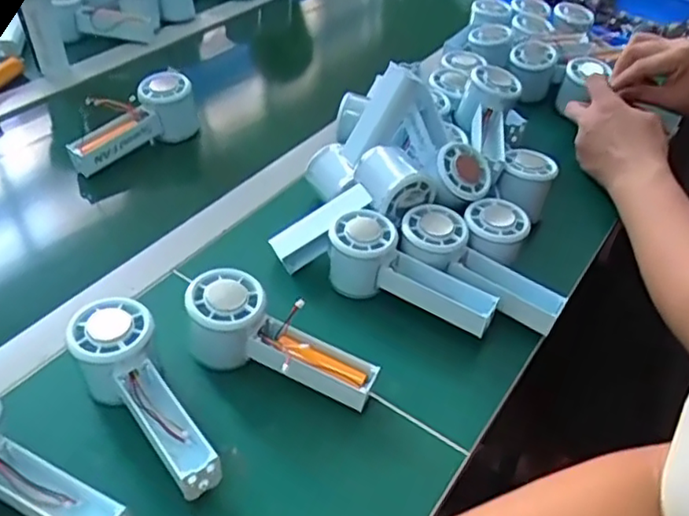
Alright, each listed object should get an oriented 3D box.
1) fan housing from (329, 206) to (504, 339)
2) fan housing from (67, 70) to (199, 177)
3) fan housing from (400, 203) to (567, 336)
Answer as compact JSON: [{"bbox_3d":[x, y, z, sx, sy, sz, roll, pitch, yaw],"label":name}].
[{"bbox_3d":[0.058,0.011,0.540,0.148,0.058,0.051,18,44,15],"label":"fan housing"},{"bbox_3d":[-0.226,-0.141,0.681,0.147,0.063,0.045,-41,57,-22],"label":"fan housing"},{"bbox_3d":[0.115,0.008,0.541,0.149,0.033,0.051,35,49,11],"label":"fan housing"}]

